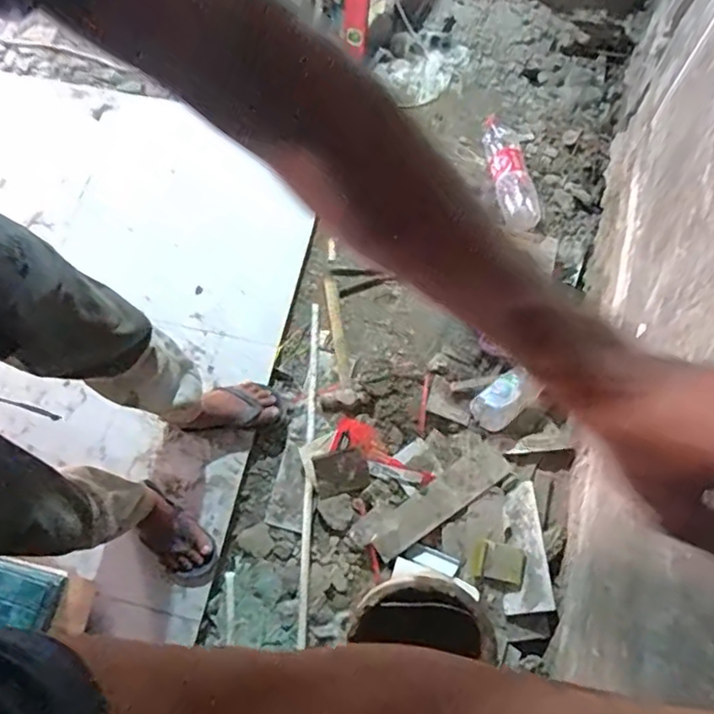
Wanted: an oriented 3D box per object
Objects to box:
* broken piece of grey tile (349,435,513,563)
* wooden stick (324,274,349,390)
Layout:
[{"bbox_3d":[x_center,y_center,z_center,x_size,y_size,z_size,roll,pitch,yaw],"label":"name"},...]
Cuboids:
[{"bbox_3d":[0.164,0.311,1.267,0.359,0.017,0.102,-35,75,-7],"label":"broken piece of grey tile"},{"bbox_3d":[-0.044,-0.061,1.359,0.029,0.007,0.275,-9,73,0],"label":"wooden stick"}]

